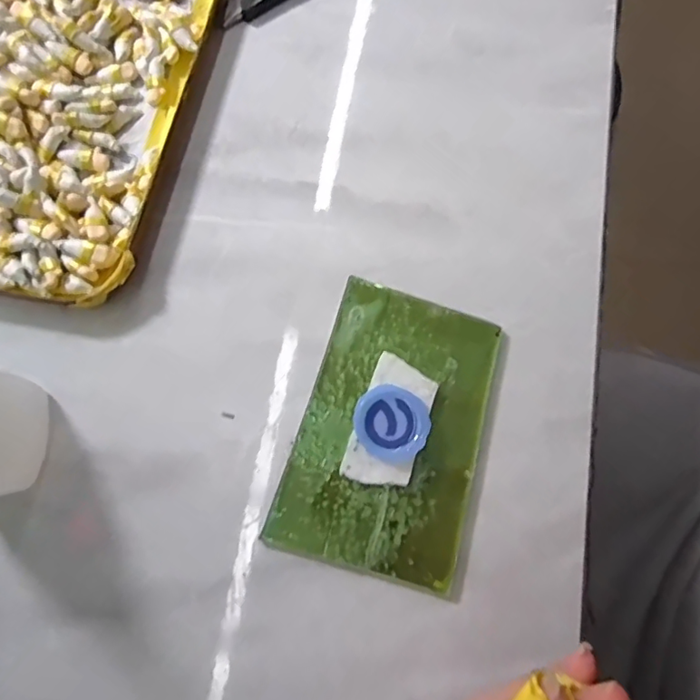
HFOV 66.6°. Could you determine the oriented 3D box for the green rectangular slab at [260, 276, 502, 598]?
[{"bbox_3d":[0.016,0.029,0.200,0.068,0.009,0.103,16,76,4],"label":"green rectangular slab"}]

